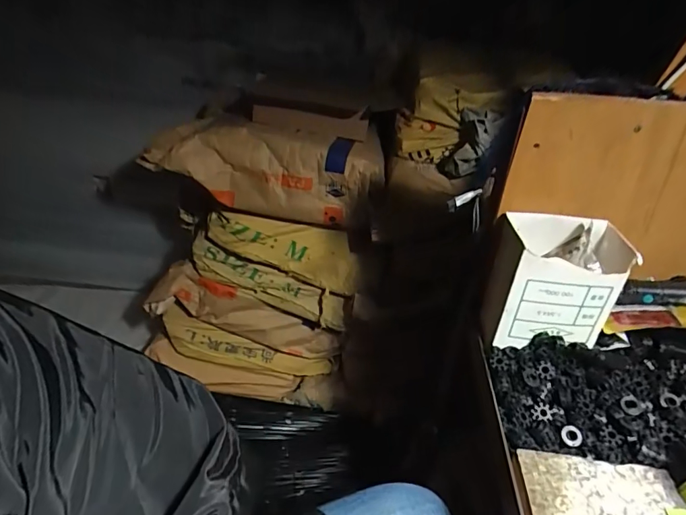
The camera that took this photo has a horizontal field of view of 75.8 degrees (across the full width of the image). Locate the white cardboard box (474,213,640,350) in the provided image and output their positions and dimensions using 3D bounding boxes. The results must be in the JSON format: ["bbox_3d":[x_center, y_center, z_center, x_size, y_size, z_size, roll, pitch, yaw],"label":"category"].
[{"bbox_3d":[0.241,0.031,0.504,0.122,0.131,0.089,9,31,9],"label":"white cardboard box"}]

